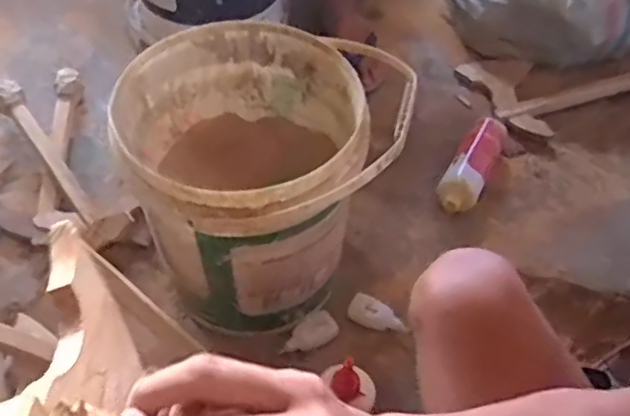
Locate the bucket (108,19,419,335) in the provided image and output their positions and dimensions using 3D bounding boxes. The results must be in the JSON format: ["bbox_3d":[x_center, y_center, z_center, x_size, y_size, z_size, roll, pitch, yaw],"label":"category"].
[{"bbox_3d":[-0.070,-0.021,0.898,0.350,0.316,0.295,8,50,5],"label":"bucket"}]

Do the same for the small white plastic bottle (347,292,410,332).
[{"bbox_3d":[0.094,0.156,0.978,0.087,0.032,0.033,23,53,18],"label":"small white plastic bottle"}]

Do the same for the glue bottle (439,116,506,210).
[{"bbox_3d":[0.263,-0.071,1.130,0.066,0.076,0.190,22,53,17],"label":"glue bottle"}]

